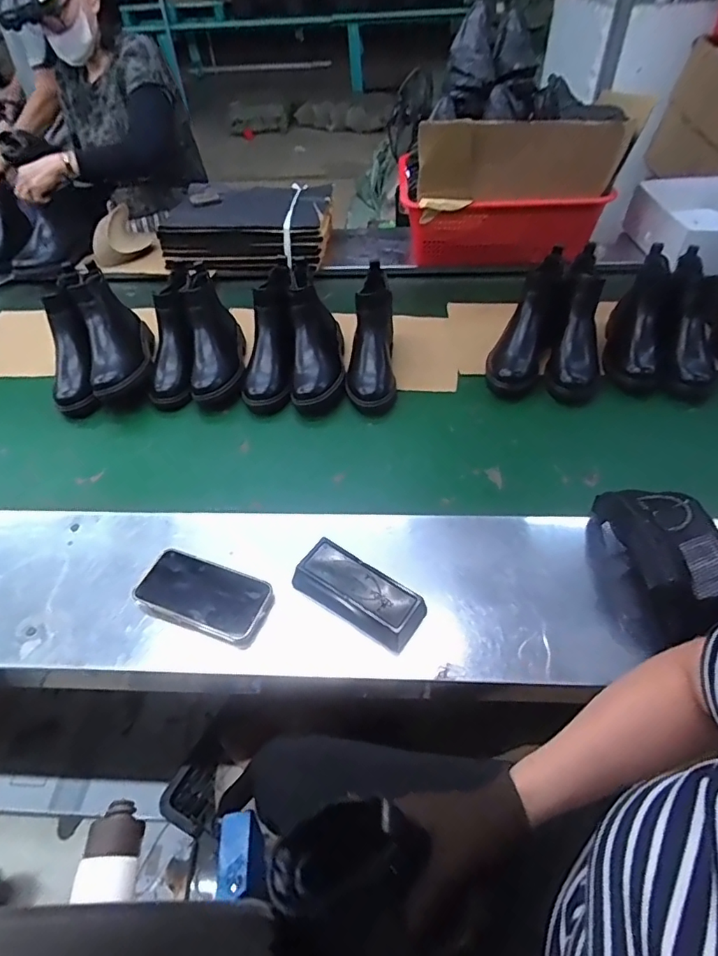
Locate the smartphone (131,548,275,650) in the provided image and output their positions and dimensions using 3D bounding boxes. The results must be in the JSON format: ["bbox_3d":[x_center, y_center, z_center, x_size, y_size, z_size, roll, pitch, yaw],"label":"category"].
[{"bbox_3d":[-0.193,0.144,0.631,0.161,0.020,0.083,15,49,18],"label":"smartphone"}]

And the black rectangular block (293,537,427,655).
[{"bbox_3d":[0.000,0.134,0.610,0.158,0.050,0.060,27,53,27],"label":"black rectangular block"}]

